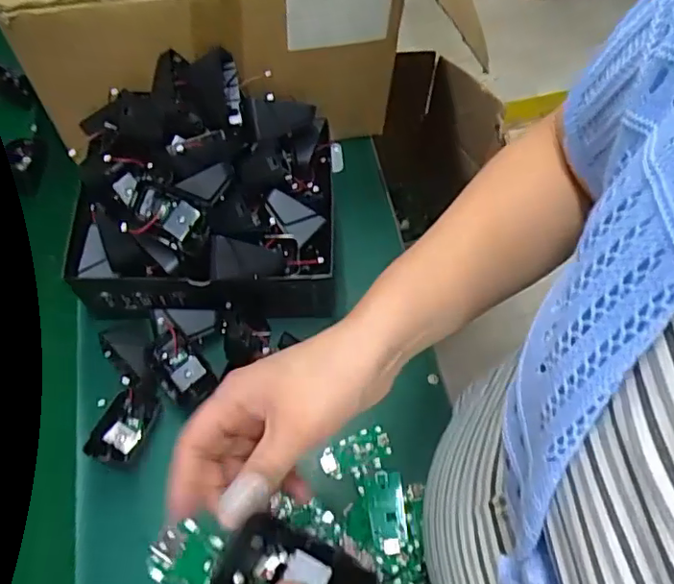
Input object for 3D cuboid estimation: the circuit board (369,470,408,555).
[{"bbox_3d":[0.043,0.189,0.486,0.030,0.008,0.066,-3,63,-3],"label":"circuit board"}]

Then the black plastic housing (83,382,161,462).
[{"bbox_3d":[-0.188,0.117,0.502,0.041,0.027,0.068,17,64,7],"label":"black plastic housing"}]

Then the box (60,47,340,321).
[{"bbox_3d":[-0.127,-0.093,0.542,0.240,0.140,0.212,2,63,-1],"label":"box"}]

